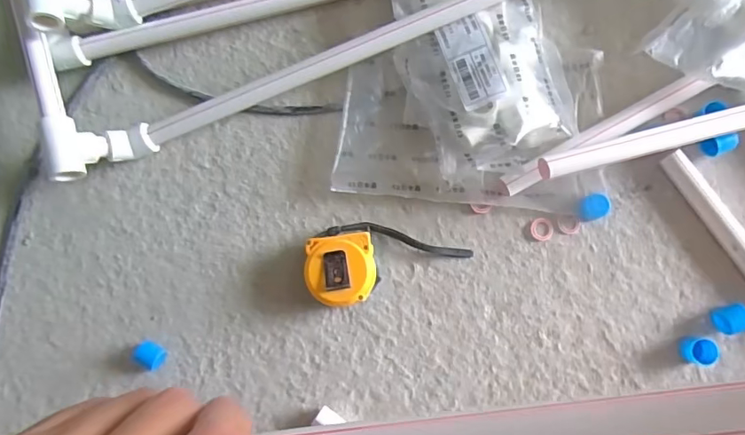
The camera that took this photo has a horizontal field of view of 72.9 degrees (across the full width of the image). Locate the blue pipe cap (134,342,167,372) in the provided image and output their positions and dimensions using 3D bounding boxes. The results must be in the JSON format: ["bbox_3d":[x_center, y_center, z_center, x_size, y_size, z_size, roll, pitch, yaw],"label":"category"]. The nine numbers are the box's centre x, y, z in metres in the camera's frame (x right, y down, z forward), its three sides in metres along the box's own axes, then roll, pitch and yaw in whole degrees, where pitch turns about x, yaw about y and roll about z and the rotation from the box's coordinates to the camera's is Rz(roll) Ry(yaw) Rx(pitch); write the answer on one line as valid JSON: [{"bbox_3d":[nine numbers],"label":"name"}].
[{"bbox_3d":[-0.205,0.128,0.467,0.024,0.024,0.019,36,86,8],"label":"blue pipe cap"}]

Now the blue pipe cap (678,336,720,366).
[{"bbox_3d":[0.282,0.115,0.436,0.027,0.016,0.023,12,83,6],"label":"blue pipe cap"}]

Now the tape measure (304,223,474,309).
[{"bbox_3d":[0.012,0.031,0.459,0.152,0.041,0.072,-18,82,2],"label":"tape measure"}]

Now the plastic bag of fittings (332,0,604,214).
[{"bbox_3d":[0.095,-0.145,0.472,0.240,0.049,0.260,5,83,5],"label":"plastic bag of fittings"}]

